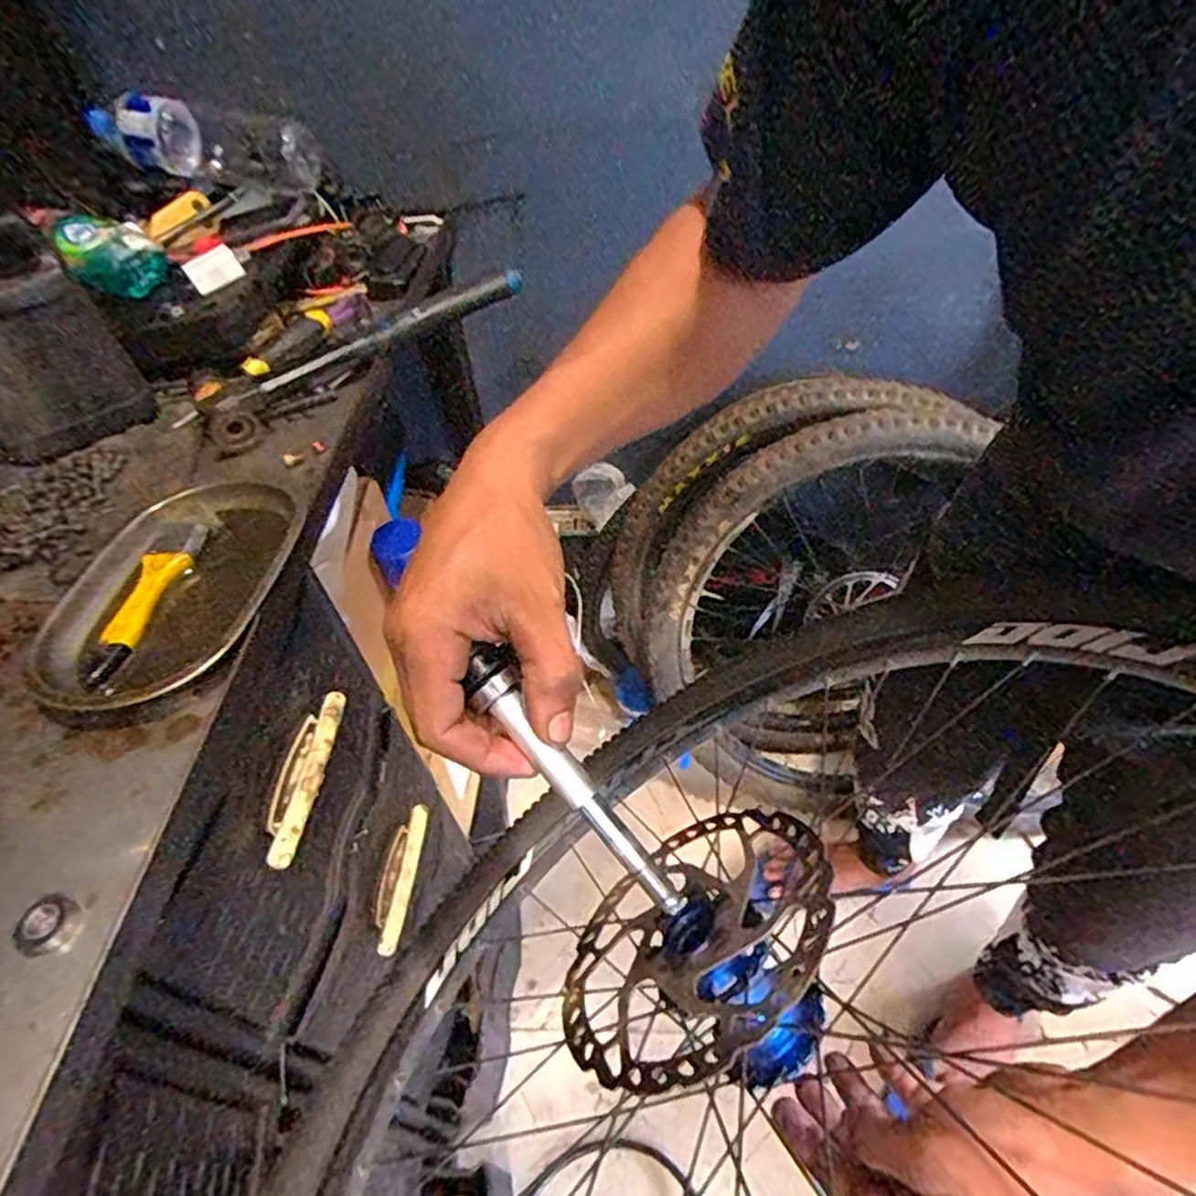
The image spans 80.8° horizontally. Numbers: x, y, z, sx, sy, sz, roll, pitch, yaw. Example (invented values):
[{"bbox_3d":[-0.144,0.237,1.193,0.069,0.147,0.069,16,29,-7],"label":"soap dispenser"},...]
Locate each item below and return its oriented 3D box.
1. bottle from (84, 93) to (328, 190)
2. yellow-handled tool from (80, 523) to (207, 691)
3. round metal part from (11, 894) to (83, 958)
[{"bbox_3d":[-0.470,-0.558,0.863,0.257,0.093,0.104,5,44,-6],"label":"bottle"},{"bbox_3d":[-0.324,0.003,0.500,0.029,0.017,0.150,0,49,6],"label":"yellow-handled tool"},{"bbox_3d":[-0.279,0.165,0.354,0.029,0.010,0.027,-3,48,3],"label":"round metal part"}]

